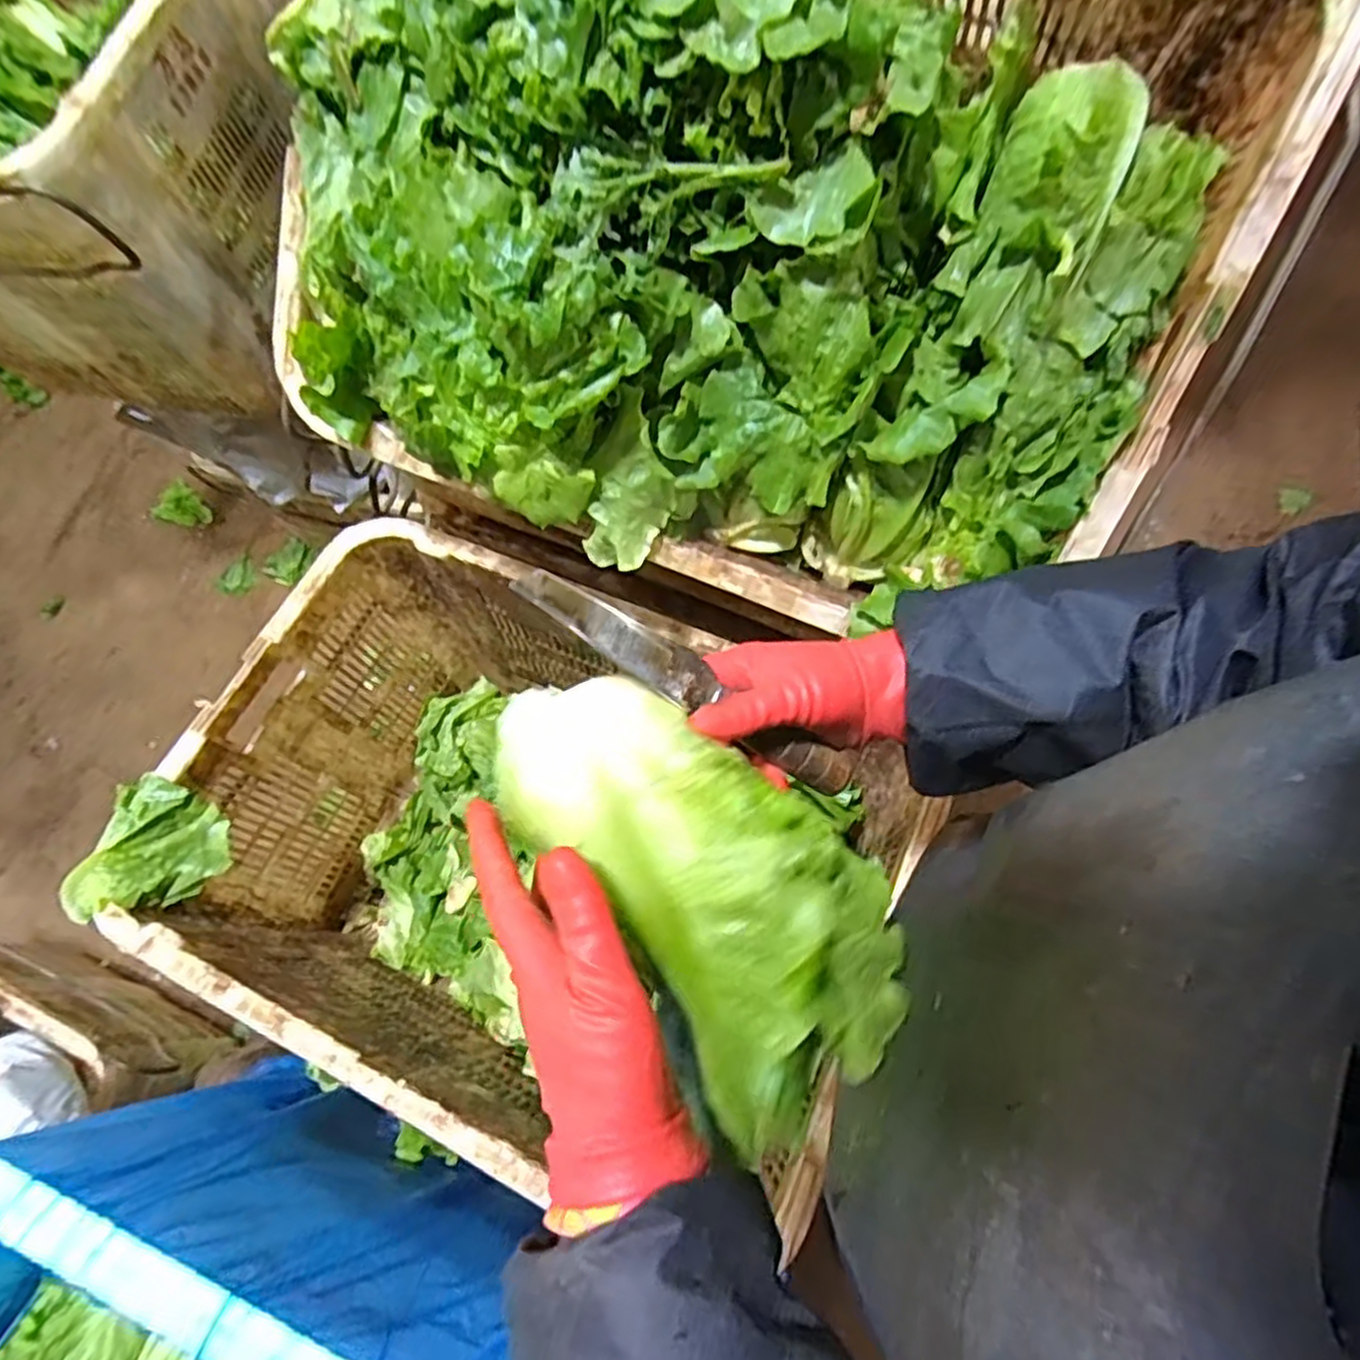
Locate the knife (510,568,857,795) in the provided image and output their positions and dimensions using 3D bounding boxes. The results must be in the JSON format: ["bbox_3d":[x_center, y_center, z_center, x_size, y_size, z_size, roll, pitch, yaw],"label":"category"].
[{"bbox_3d":[0.008,0.003,0.373,0.198,0.015,0.025,32,71,-18],"label":"knife"}]

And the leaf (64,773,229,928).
[{"bbox_3d":[-0.481,0.163,0.667,0.103,0.057,0.135,21,72,9],"label":"leaf"}]

